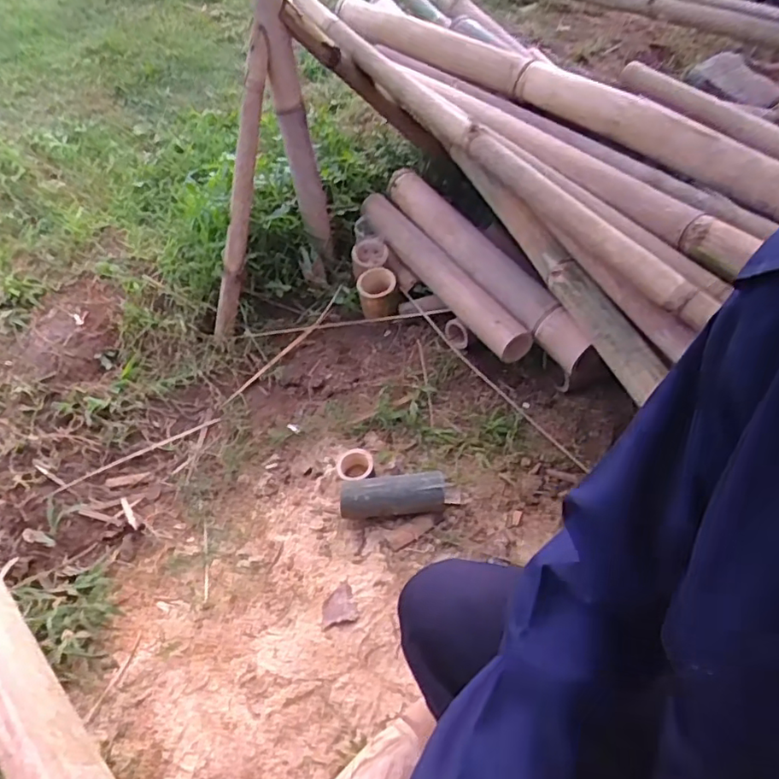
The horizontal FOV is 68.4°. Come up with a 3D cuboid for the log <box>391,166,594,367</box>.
[{"bbox_3d":[0.176,-0.258,1.109,0.076,0.076,0.584,-25,51,-14],"label":"log"}]

